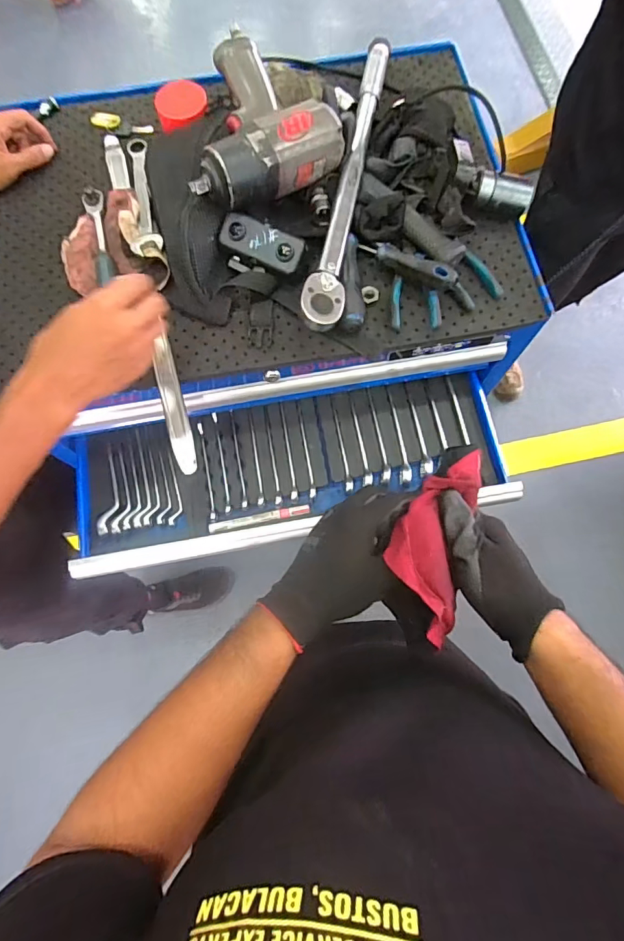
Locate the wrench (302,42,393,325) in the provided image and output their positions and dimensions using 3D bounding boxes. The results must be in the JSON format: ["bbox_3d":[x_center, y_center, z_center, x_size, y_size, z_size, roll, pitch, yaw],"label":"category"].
[{"bbox_3d":[0.046,-0.366,0.552,0.044,0.037,0.450,10,74,1],"label":"wrench"}]

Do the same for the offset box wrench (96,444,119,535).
[{"bbox_3d":[-0.281,0.025,0.656,0.025,0.010,0.130,0,74,-1],"label":"offset box wrench"}]

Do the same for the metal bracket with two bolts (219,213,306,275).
[{"bbox_3d":[-0.056,-0.265,0.548,0.098,0.026,0.043,22,115,2],"label":"metal bracket with two bolts"}]

